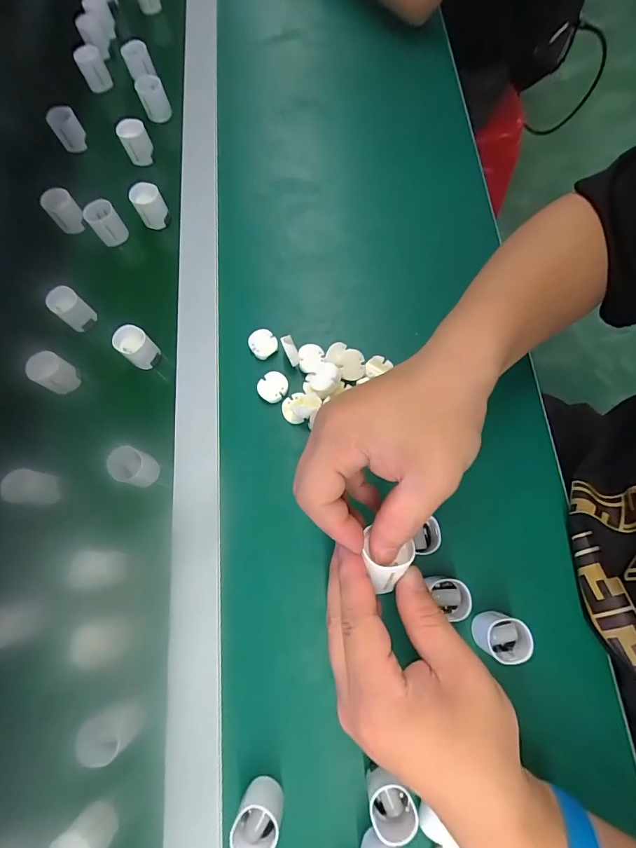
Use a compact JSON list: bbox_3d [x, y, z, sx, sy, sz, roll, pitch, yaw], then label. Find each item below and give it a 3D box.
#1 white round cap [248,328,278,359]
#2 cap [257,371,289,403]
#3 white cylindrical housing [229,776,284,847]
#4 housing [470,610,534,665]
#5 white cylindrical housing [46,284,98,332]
[{"bbox_3d":[-0.053,-0.077,0.381,0.025,0.010,0.027,0,72,1],"label":"white round cap"},{"bbox_3d":[-0.041,-0.035,0.368,0.026,0.008,0.028,0,72,1],"label":"cap"},{"bbox_3d":[-0.040,0.262,0.265,0.030,0.033,0.029,0,72,1],"label":"white cylindrical housing"},{"bbox_3d":[0.134,0.157,0.296,0.031,0.038,0.028,6,72,4],"label":"housing"},{"bbox_3d":[-0.243,-0.114,0.393,0.028,0.034,0.027,0,72,1],"label":"white cylindrical housing"}]

